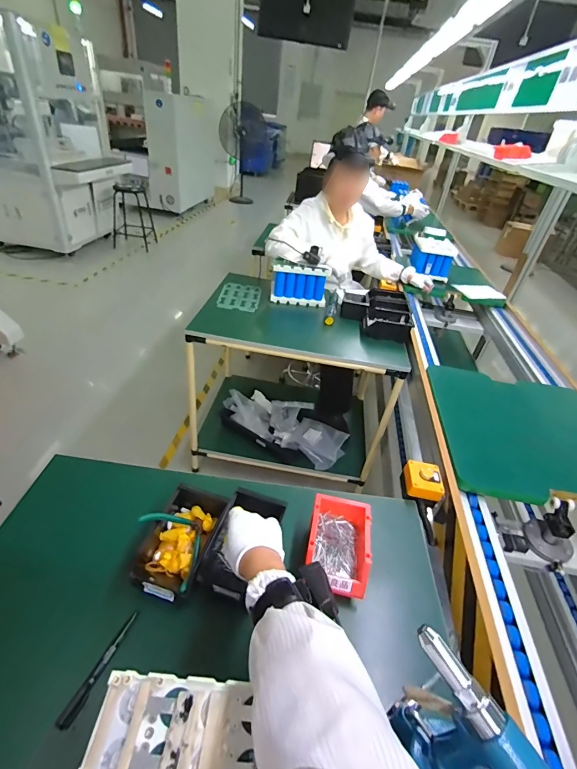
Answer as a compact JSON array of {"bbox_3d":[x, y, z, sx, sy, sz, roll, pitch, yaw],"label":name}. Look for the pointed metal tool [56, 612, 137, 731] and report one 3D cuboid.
[{"bbox_3d":[-0.270,0.402,0.523,0.019,0.010,0.141,15,37,10],"label":"pointed metal tool"}]

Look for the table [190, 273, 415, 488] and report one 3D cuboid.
[{"bbox_3d":[0.033,0.016,1.726,0.814,0.746,0.597,12,36,6],"label":"table"}]

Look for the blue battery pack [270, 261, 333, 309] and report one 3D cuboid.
[{"bbox_3d":[0.049,-0.437,1.614,0.243,0.177,0.078,7,36,-2],"label":"blue battery pack"}]

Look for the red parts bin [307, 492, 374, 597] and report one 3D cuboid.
[{"bbox_3d":[0.090,0.283,0.667,0.110,0.061,0.168,11,36,5],"label":"red parts bin"}]

